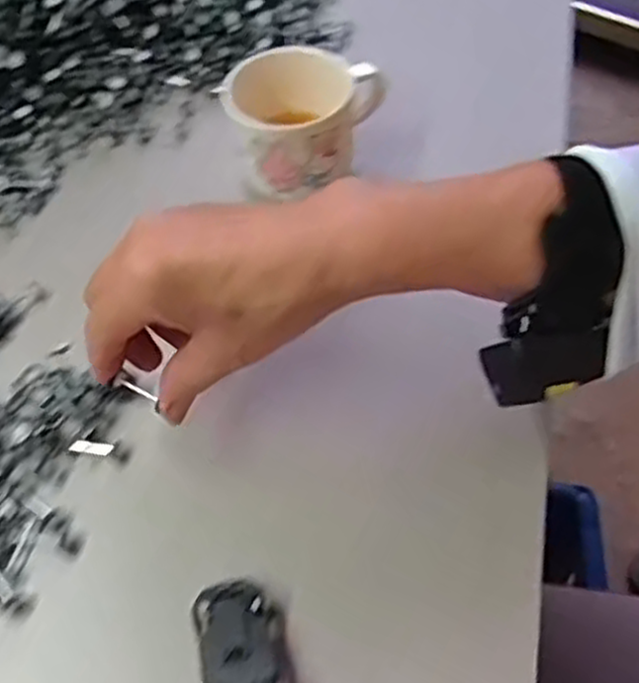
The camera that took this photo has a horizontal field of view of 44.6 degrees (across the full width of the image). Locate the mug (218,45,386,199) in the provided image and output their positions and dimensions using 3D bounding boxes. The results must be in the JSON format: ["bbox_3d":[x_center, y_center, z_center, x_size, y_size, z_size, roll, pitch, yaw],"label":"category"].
[{"bbox_3d":[-0.014,-0.130,0.478,0.089,0.067,0.074,13,58,10],"label":"mug"}]

